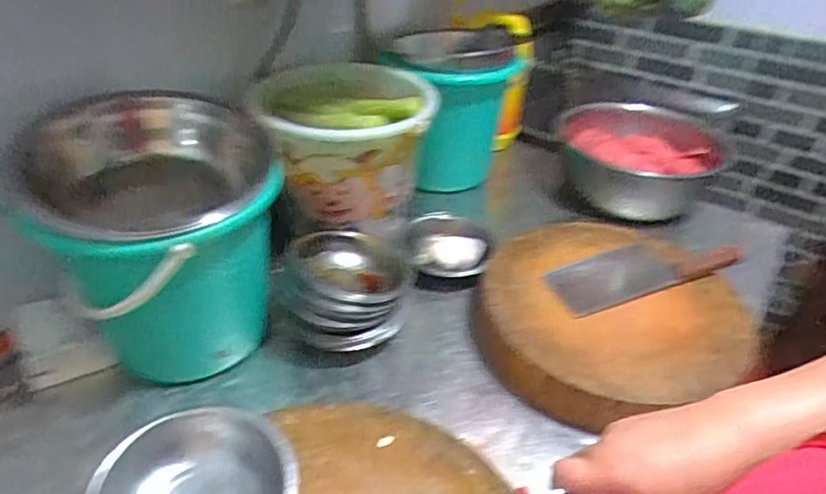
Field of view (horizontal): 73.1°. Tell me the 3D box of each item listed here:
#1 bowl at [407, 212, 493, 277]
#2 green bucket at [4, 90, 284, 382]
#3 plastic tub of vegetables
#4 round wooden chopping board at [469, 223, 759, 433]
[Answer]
[{"bbox_3d":[0.061,0.003,0.950,0.135,0.045,0.164,-1,36,-5],"label":"bowl"},{"bbox_3d":[-0.304,-0.008,0.690,0.250,0.296,0.255,-6,37,-11],"label":"green bucket"},{"bbox_3d":[-0.101,-0.174,0.915,0.249,0.181,0.258,2,36,0],"label":"plastic tub of vegetables"},{"bbox_3d":[0.279,0.096,0.814,0.354,0.088,0.371,2,36,-1],"label":"round wooden chopping board"}]

